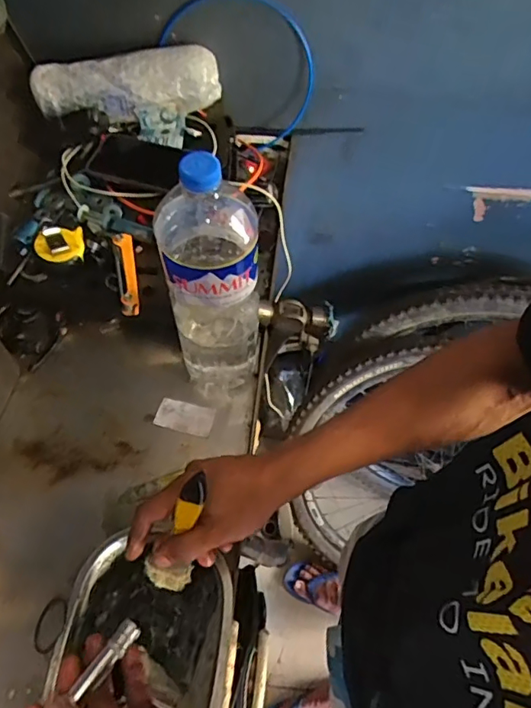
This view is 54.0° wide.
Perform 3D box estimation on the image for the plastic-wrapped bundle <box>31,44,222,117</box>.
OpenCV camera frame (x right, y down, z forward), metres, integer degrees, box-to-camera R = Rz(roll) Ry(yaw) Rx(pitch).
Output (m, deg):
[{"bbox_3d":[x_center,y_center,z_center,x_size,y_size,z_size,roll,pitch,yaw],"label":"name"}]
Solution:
[{"bbox_3d":[-0.188,-0.371,0.722,0.250,0.069,0.059,-6,61,-6],"label":"plastic-wrapped bundle"}]

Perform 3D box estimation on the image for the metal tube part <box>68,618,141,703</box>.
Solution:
[{"bbox_3d":[-0.145,0.263,0.401,0.017,0.013,0.124,32,50,15],"label":"metal tube part"}]

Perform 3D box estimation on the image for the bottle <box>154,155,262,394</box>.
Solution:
[{"bbox_3d":[-0.050,-0.059,0.520,0.090,0.307,0.094,-5,61,-5],"label":"bottle"}]

